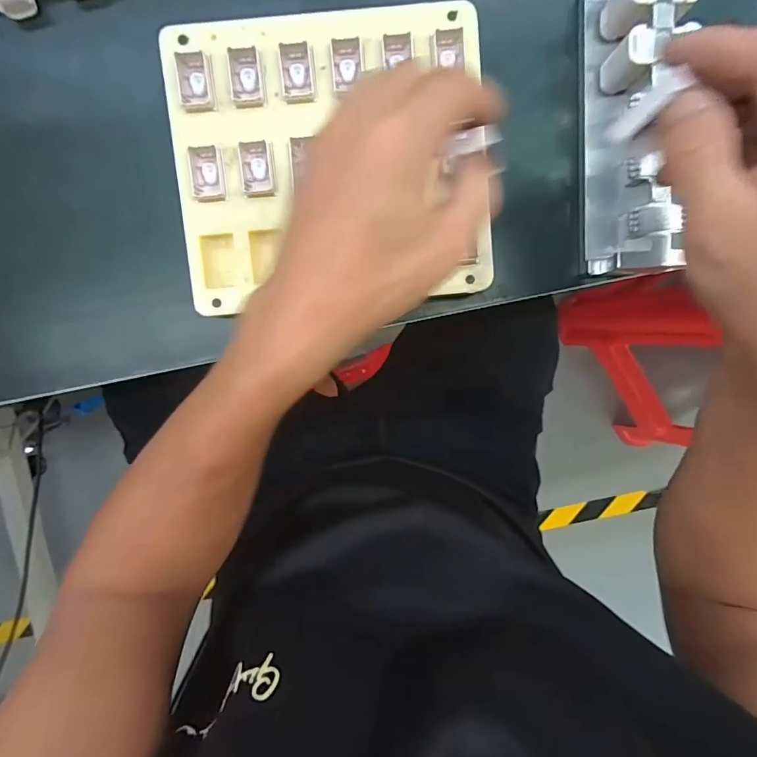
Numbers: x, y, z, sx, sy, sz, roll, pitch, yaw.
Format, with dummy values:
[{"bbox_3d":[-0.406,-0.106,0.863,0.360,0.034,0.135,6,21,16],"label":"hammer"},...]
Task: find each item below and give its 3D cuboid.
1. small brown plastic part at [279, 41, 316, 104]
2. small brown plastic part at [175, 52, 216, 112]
[{"bbox_3d":[-0.050,-0.193,0.280,0.021,0.012,0.031,-3,95,-1],"label":"small brown plastic part"},{"bbox_3d":[-0.115,-0.185,0.278,0.022,0.007,0.033,-6,95,-1],"label":"small brown plastic part"}]

